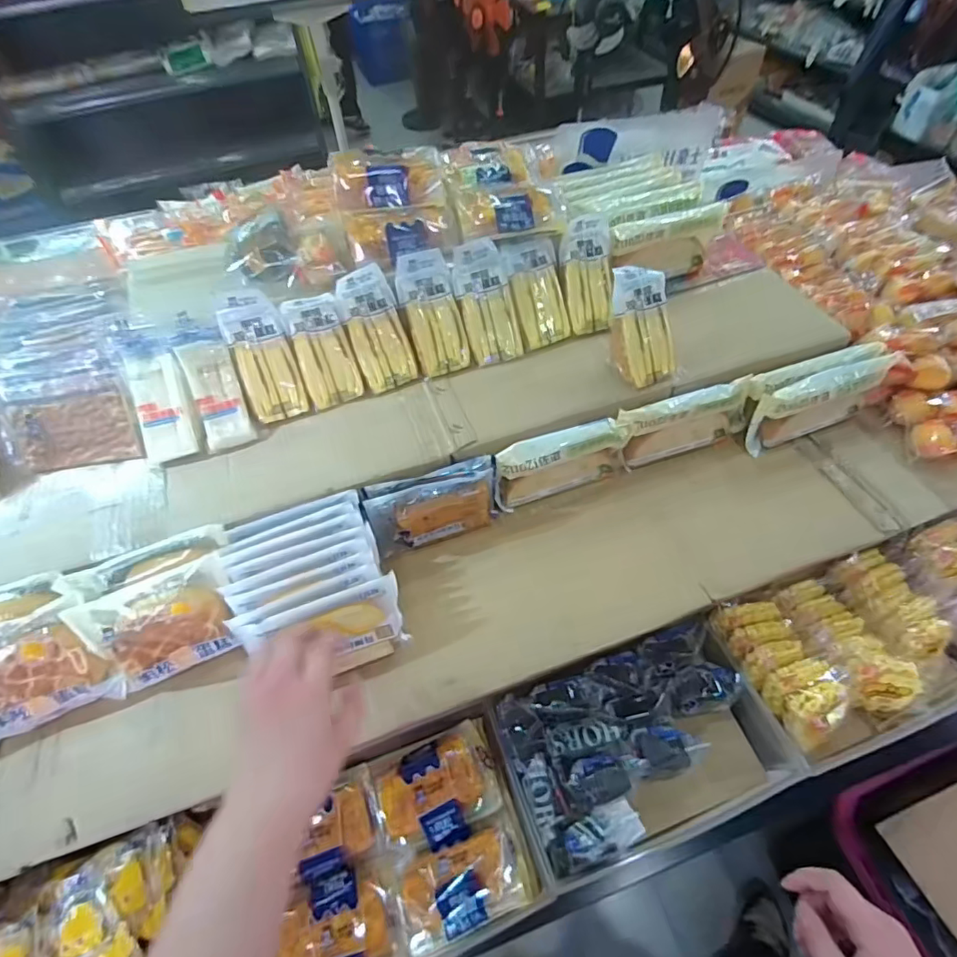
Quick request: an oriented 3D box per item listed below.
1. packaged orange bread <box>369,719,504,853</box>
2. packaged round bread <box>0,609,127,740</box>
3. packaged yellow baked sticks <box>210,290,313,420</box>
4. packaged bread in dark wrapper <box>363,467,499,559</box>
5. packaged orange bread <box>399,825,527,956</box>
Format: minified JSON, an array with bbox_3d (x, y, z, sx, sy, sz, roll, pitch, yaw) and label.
[{"bbox_3d":[-0.048,0.352,0.611,0.133,0.046,0.109,-18,53,-10],"label":"packaged orange bread"},{"bbox_3d":[-0.439,0.190,0.522,0.154,0.122,0.049,-16,18,-18],"label":"packaged round bread"},{"bbox_3d":[-0.249,-0.141,0.624,0.063,0.148,0.010,-20,24,-12],"label":"packaged yellow baked sticks"},{"bbox_3d":[-0.049,0.038,0.617,0.146,0.083,0.037,-16,53,-9],"label":"packaged bread in dark wrapper"},{"bbox_3d":[-0.019,0.426,0.562,0.126,0.049,0.075,-17,53,-9],"label":"packaged orange bread"}]

